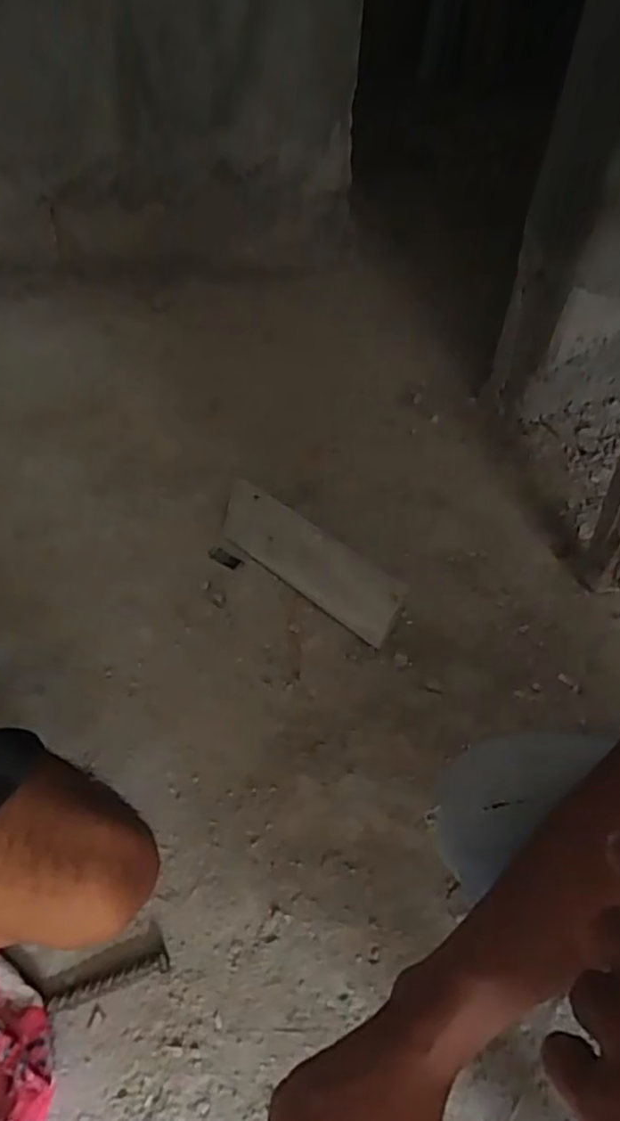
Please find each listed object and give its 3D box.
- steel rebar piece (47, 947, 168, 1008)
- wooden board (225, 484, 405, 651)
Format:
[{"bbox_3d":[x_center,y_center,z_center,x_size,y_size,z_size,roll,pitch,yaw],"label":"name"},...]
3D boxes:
[{"bbox_3d":[-0.187,0.388,0.618,0.105,0.013,0.021,-12,49,-17],"label":"steel rebar piece"},{"bbox_3d":[-0.003,-0.005,0.960,0.317,0.103,0.037,34,21,25],"label":"wooden board"}]

